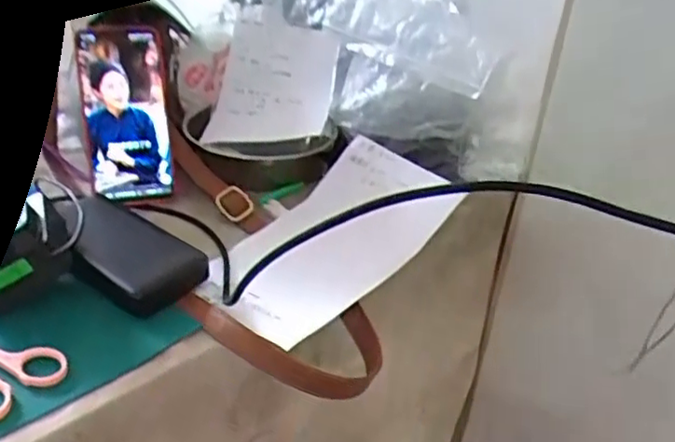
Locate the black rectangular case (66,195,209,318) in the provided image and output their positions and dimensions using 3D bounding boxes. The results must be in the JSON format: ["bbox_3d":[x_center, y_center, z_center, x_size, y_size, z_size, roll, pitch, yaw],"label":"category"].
[{"bbox_3d":[-0.175,0.021,0.511,0.152,0.020,0.071,26,36,31],"label":"black rectangular case"}]

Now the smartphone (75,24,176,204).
[{"bbox_3d":[-0.193,-0.097,0.587,0.073,0.158,0.013,-7,4,-20],"label":"smartphone"}]

